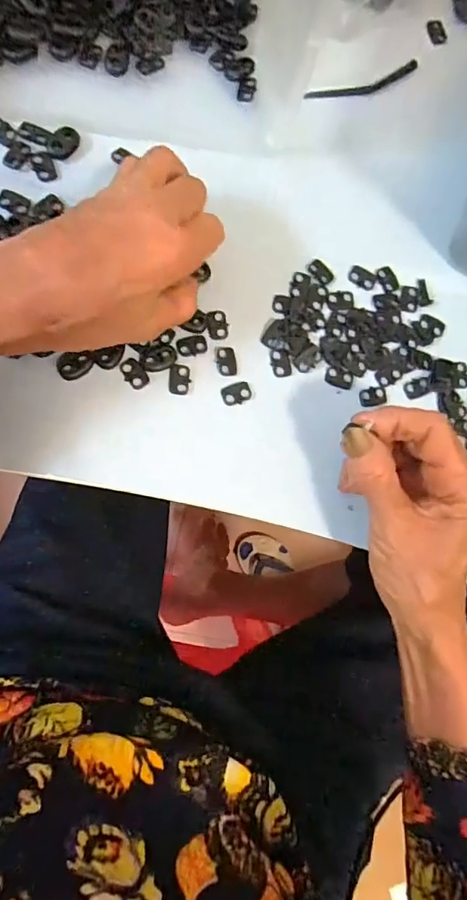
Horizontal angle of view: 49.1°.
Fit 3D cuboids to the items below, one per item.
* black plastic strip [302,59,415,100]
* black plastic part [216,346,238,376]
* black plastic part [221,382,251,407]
[{"bbox_3d":[0.092,-0.255,0.357,0.089,0.006,0.013,-25,89,-10],"label":"black plastic strip"},{"bbox_3d":[-0.005,-0.055,0.316,0.012,0.004,0.019,-10,87,-10],"label":"black plastic part"},{"bbox_3d":[0.002,-0.035,0.316,0.019,0.004,0.012,-20,89,-10],"label":"black plastic part"}]

